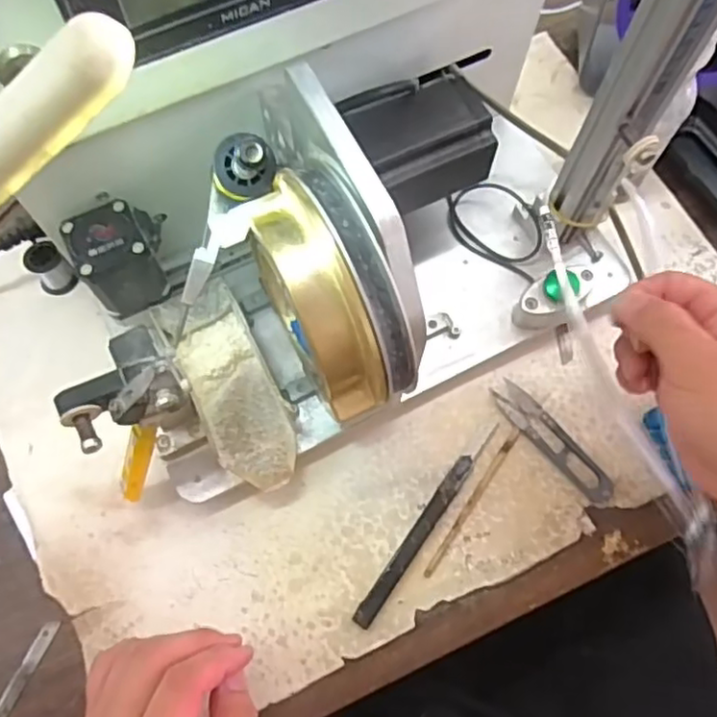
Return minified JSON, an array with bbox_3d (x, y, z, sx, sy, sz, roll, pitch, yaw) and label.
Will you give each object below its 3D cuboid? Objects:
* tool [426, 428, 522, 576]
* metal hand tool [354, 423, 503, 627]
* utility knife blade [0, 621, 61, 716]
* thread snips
[{"bbox_3d":[0.076,0.096,0.436,0.007,0.004,0.113,33,73,11],"label":"tool"},{"bbox_3d":[0.046,0.106,0.424,0.014,0.008,0.153,33,73,11],"label":"metal hand tool"},{"bbox_3d":[-0.208,0.199,0.396,0.009,0.004,0.079,27,69,-2],"label":"utility knife blade"},{"bbox_3d":[0.132,0.057,0.446,0.022,0.006,0.101,-39,75,-13],"label":"thread snips"}]

